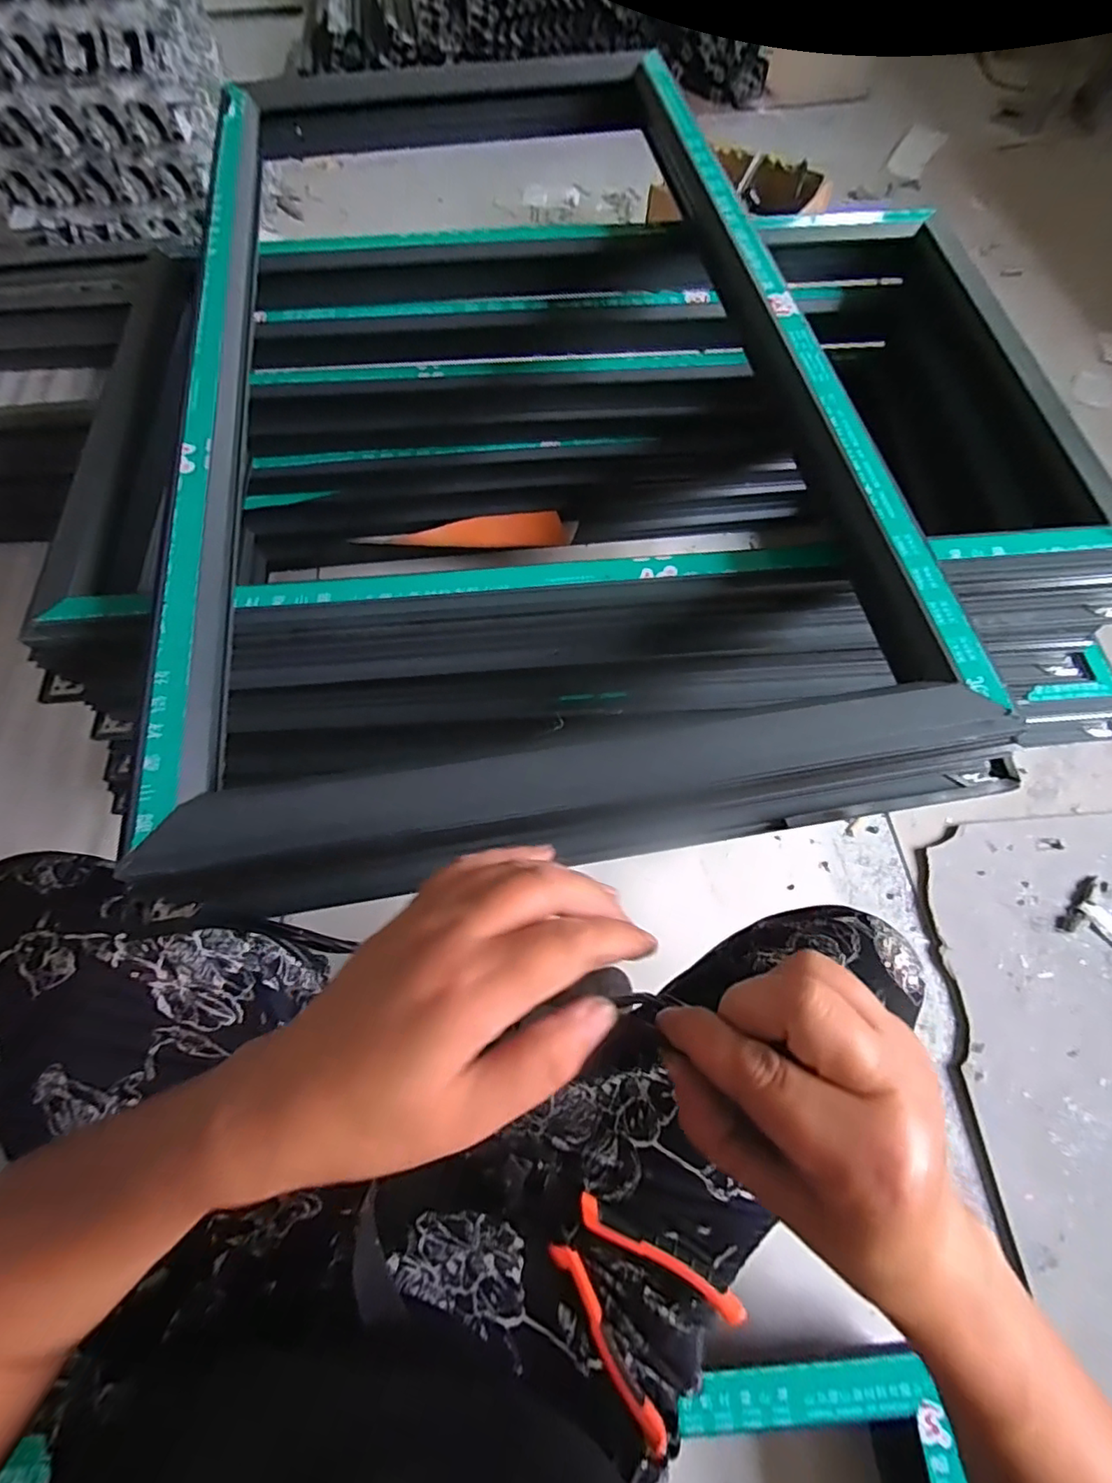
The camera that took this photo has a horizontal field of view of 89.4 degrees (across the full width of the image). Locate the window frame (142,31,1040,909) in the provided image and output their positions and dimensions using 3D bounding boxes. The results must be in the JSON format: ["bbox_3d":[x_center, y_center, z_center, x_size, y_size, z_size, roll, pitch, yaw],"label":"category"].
[{"bbox_3d":[-0.052,-0.363,0.513,0.529,0.066,0.939,-9,68,-4],"label":"window frame"}]

